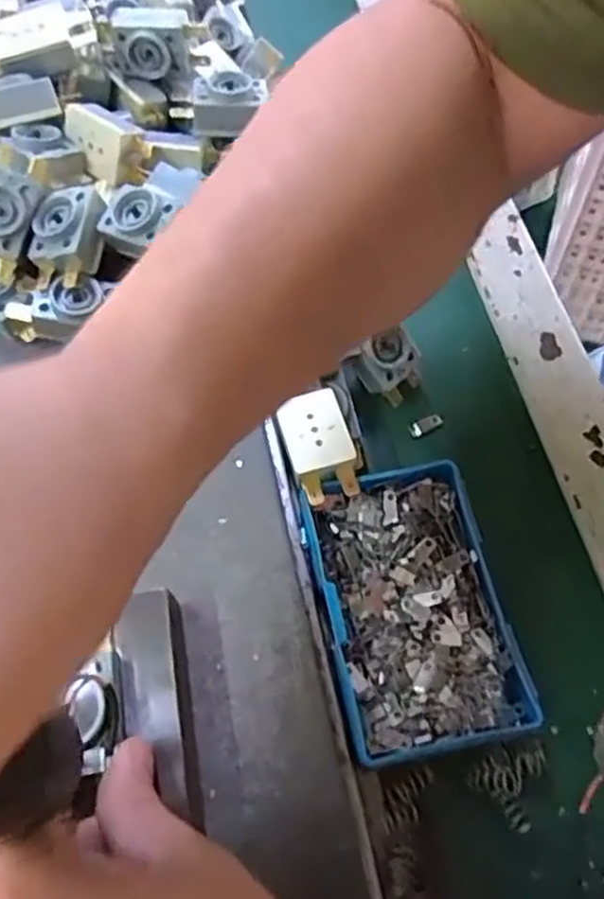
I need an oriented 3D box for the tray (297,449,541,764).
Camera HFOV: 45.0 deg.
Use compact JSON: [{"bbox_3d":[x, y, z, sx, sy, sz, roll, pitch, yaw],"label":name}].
[{"bbox_3d":[0.045,0.065,0.303,0.070,0.023,0.113,-11,62,-3],"label":"tray"}]

